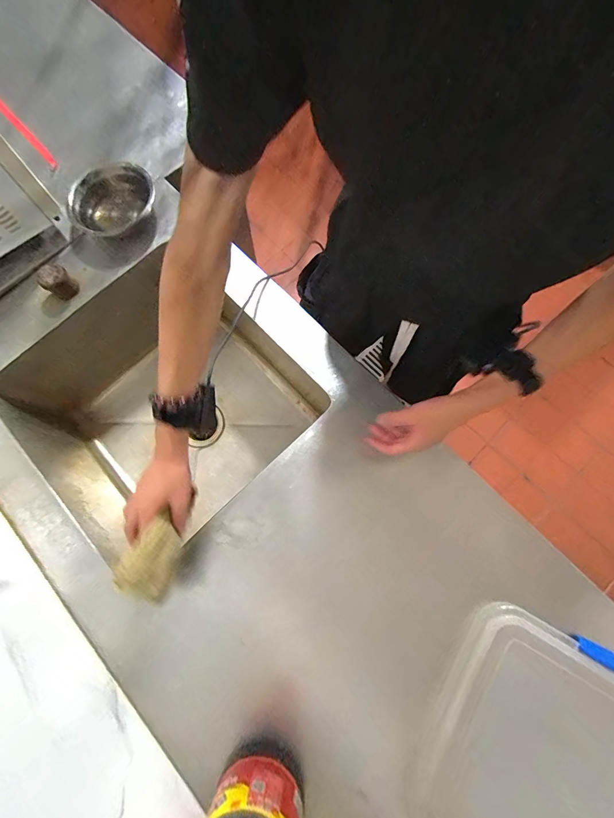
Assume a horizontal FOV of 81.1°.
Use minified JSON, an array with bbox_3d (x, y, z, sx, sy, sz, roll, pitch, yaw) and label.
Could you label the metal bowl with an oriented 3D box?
[{"bbox_3d":[-0.360,-0.389,0.675,0.144,0.041,0.163,42,80,11],"label":"metal bowl"}]

